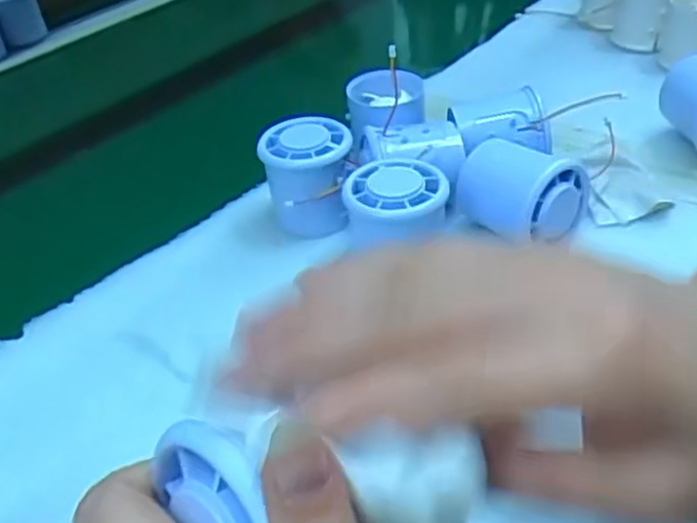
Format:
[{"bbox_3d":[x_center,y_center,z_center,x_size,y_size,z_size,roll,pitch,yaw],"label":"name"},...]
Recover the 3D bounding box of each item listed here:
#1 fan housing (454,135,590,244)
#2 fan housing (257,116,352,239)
[{"bbox_3d":[0.097,-0.041,0.421,0.069,0.043,0.050,24,48,33],"label":"fan housing"},{"bbox_3d":[-0.023,-0.051,0.454,0.055,0.056,0.058,-8,39,-1],"label":"fan housing"}]

